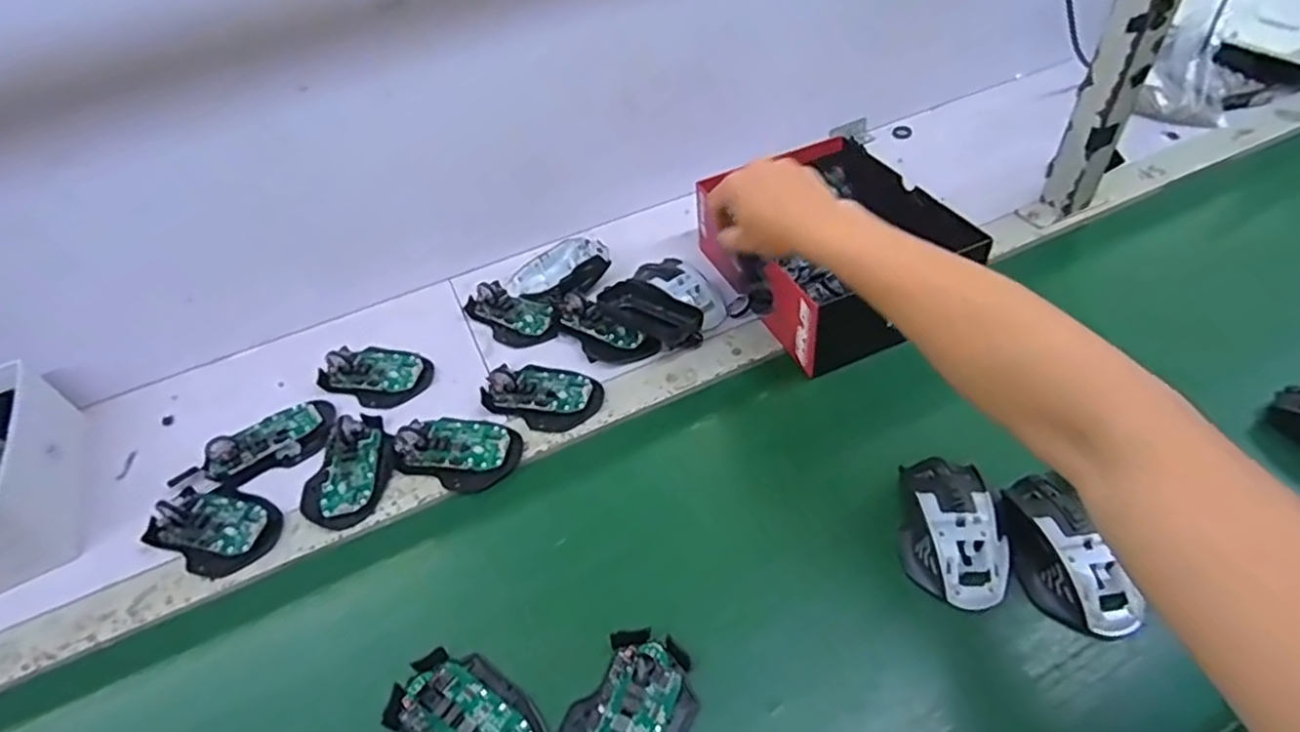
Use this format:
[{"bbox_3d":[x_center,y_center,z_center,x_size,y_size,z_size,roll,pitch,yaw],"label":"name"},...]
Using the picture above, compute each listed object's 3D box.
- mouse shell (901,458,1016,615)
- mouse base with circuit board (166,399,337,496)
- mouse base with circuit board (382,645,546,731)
[{"bbox_3d":[0.222,0.116,0.490,0.069,0.033,0.107,5,49,11],"label":"mouse shell"},{"bbox_3d":[-0.366,0.071,0.618,0.058,0.028,0.140,34,60,31],"label":"mouse base with circuit board"},{"bbox_3d":[-0.120,0.238,0.442,0.114,0.015,0.071,33,59,30],"label":"mouse base with circuit board"}]

